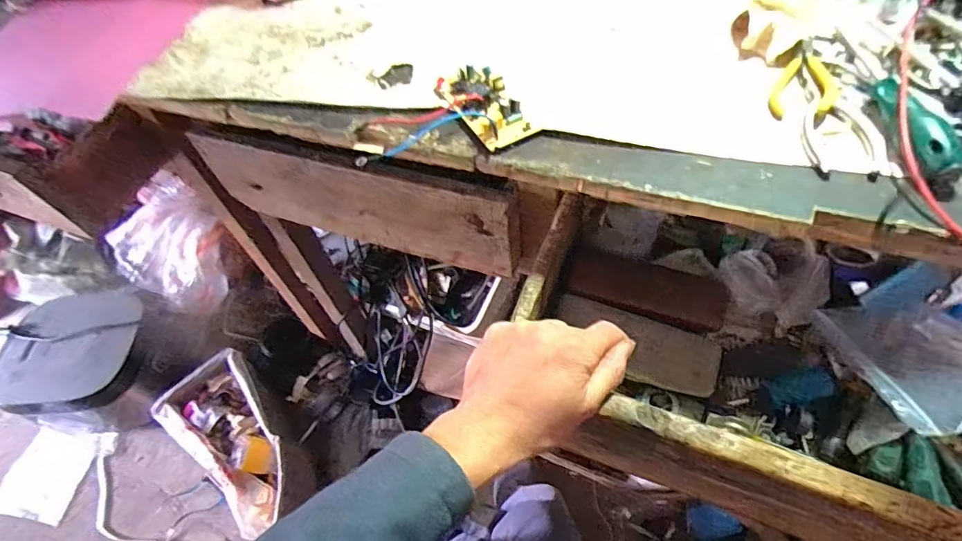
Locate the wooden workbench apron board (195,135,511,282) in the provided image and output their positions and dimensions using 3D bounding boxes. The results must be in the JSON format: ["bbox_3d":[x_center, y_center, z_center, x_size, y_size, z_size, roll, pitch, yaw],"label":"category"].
[{"bbox_3d":[-0.148,-0.082,0.575,0.398,0.141,0.026,15,59,15],"label":"wooden workbench apron board"}]

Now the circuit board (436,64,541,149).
[{"bbox_3d":[0.003,-0.145,0.426,0.046,0.017,0.102,-28,59,-13],"label":"circuit board"}]

